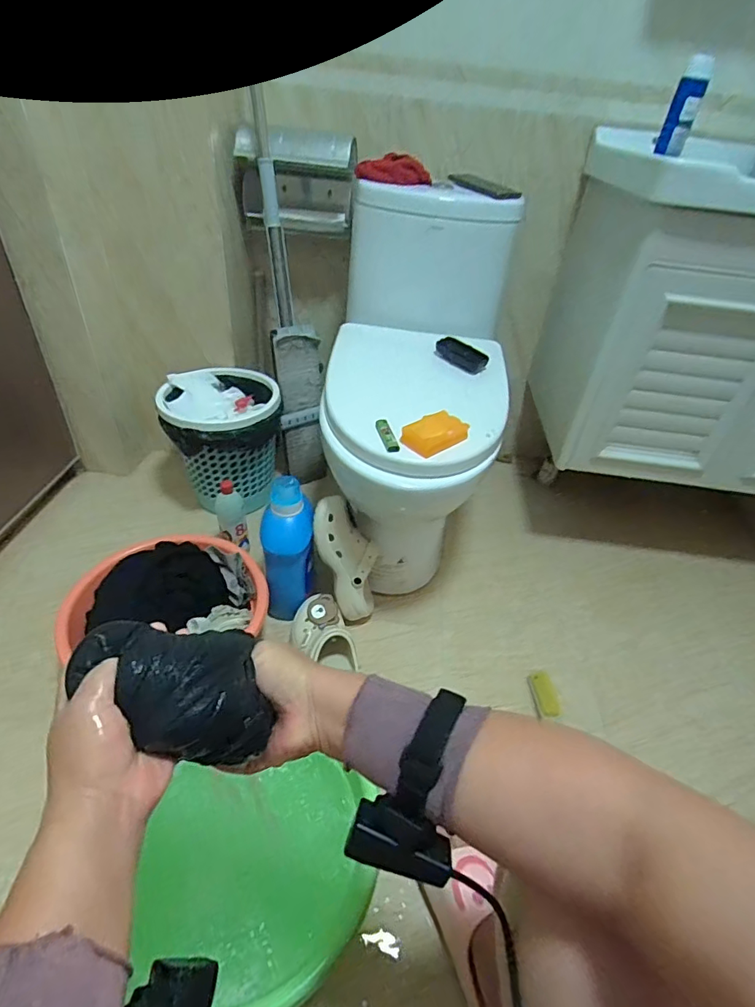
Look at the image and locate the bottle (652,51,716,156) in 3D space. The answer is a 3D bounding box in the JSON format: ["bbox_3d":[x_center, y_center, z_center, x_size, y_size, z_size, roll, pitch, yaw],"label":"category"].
[{"bbox_3d":[0.527,-0.682,0.837,0.050,0.133,0.027,21,42,18],"label":"bottle"}]

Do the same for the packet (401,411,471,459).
[{"bbox_3d":[0.092,-0.114,0.786,0.096,0.038,0.062,-20,46,-29],"label":"packet"}]

